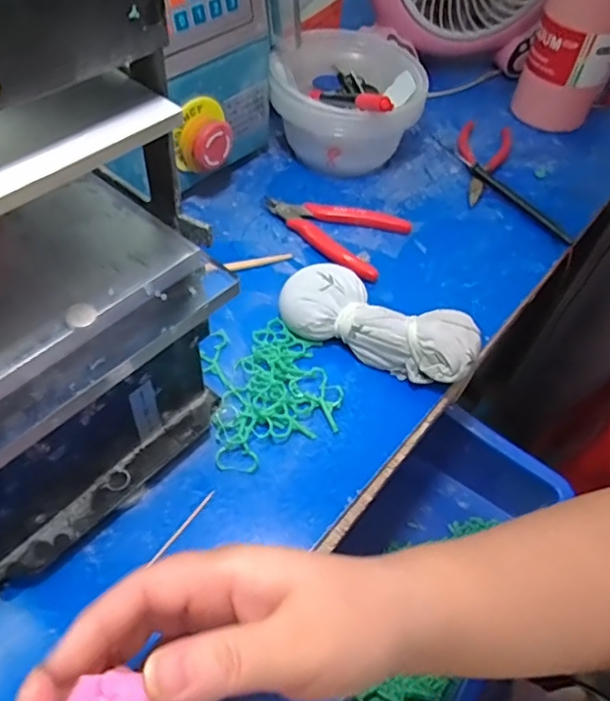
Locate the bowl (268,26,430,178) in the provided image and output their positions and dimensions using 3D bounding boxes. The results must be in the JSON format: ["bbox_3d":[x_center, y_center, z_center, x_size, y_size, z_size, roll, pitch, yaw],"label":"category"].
[{"bbox_3d":[0.038,-0.220,0.518,0.129,0.084,0.115,18,53,9],"label":"bowl"}]

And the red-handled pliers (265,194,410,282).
[{"bbox_3d":[0.023,-0.108,0.484,0.120,0.013,0.075,30,56,17],"label":"red-handled pliers"}]

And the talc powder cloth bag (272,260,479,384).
[{"bbox_3d":[0.051,-0.019,0.400,0.140,0.041,0.056,21,54,11],"label":"talc powder cloth bag"}]

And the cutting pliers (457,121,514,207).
[{"bbox_3d":[0.170,-0.187,0.553,0.052,0.016,0.125,18,53,9],"label":"cutting pliers"}]

